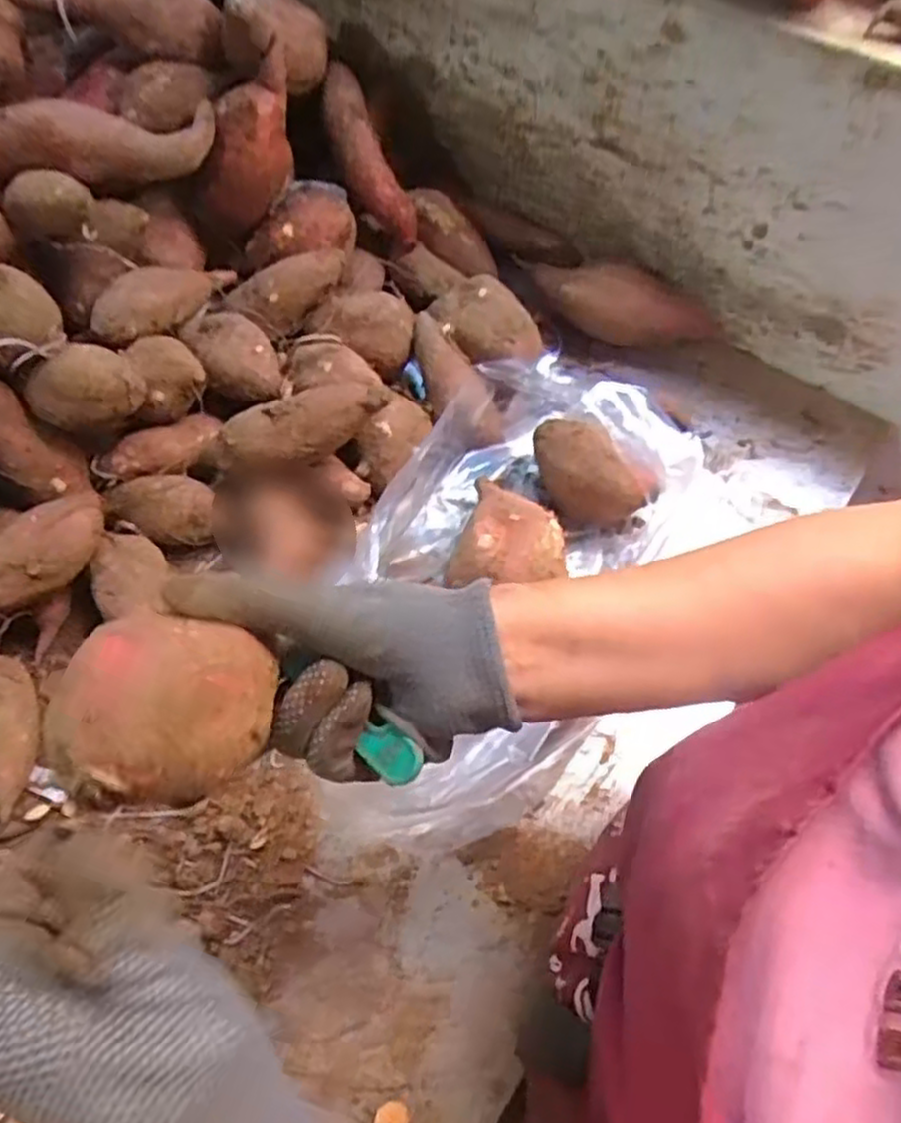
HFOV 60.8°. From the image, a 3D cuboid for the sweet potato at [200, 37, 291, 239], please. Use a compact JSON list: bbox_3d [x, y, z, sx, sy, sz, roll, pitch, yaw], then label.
[{"bbox_3d":[-0.151,-0.321,0.593,0.049,0.137,0.055,35,28,18],"label":"sweet potato"}]

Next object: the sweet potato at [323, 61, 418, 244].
[{"bbox_3d":[-0.070,-0.341,0.638,0.041,0.029,0.151,-25,91,-13],"label":"sweet potato"}]

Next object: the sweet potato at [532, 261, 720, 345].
[{"bbox_3d":[0.149,-0.219,0.652,0.159,0.054,0.058,10,61,6],"label":"sweet potato"}]

